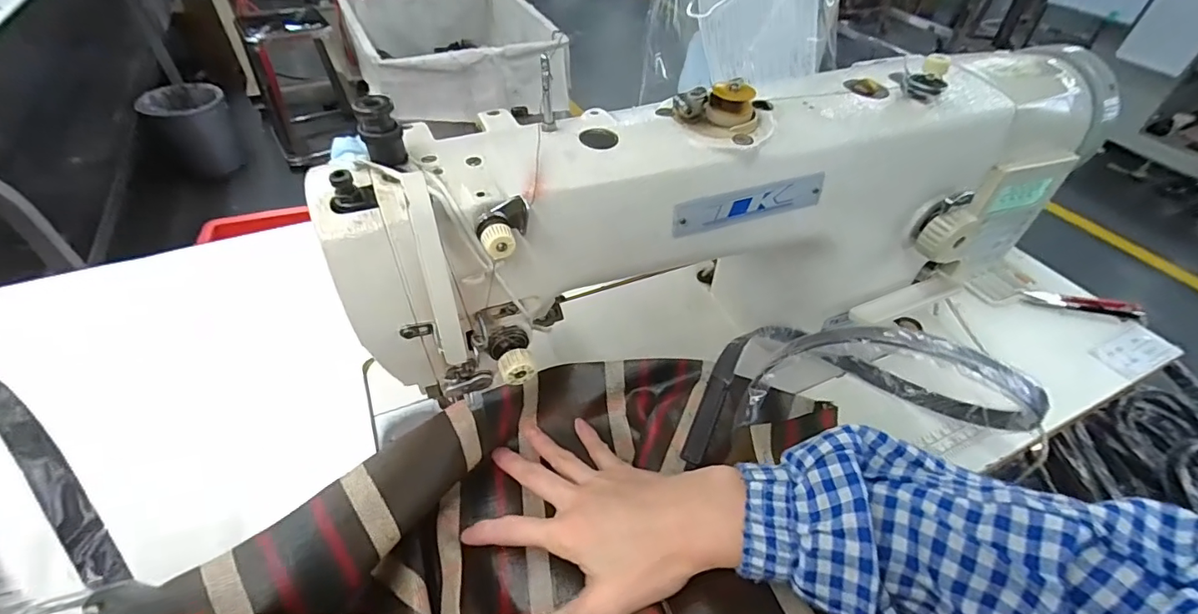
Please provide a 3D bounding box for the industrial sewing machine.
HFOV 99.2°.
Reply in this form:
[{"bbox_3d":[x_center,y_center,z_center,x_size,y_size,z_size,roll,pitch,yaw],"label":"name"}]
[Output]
[{"bbox_3d":[0.122,-0.052,0.398,0.560,0.244,0.144,-16,48,-18],"label":"industrial sewing machine"}]

